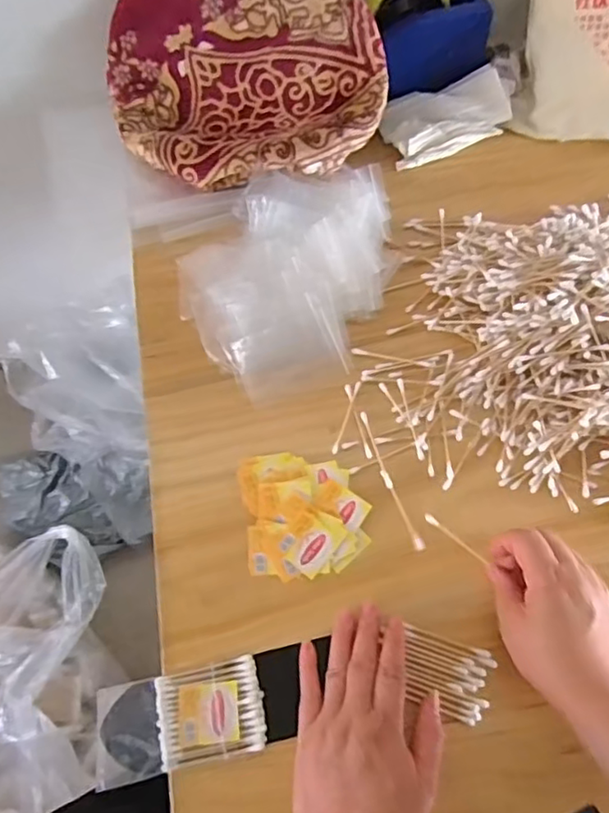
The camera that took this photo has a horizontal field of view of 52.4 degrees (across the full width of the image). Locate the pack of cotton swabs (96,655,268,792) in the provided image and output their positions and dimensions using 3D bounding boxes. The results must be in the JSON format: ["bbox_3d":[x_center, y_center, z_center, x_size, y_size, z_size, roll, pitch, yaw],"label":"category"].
[{"bbox_3d":[-0.092,0.227,0.449,0.123,0.012,0.063,-12,67,-4],"label":"pack of cotton swabs"}]

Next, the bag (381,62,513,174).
[{"bbox_3d":[0.156,-0.316,0.679,0.139,0.023,0.091,-15,71,-1],"label":"bag"}]

